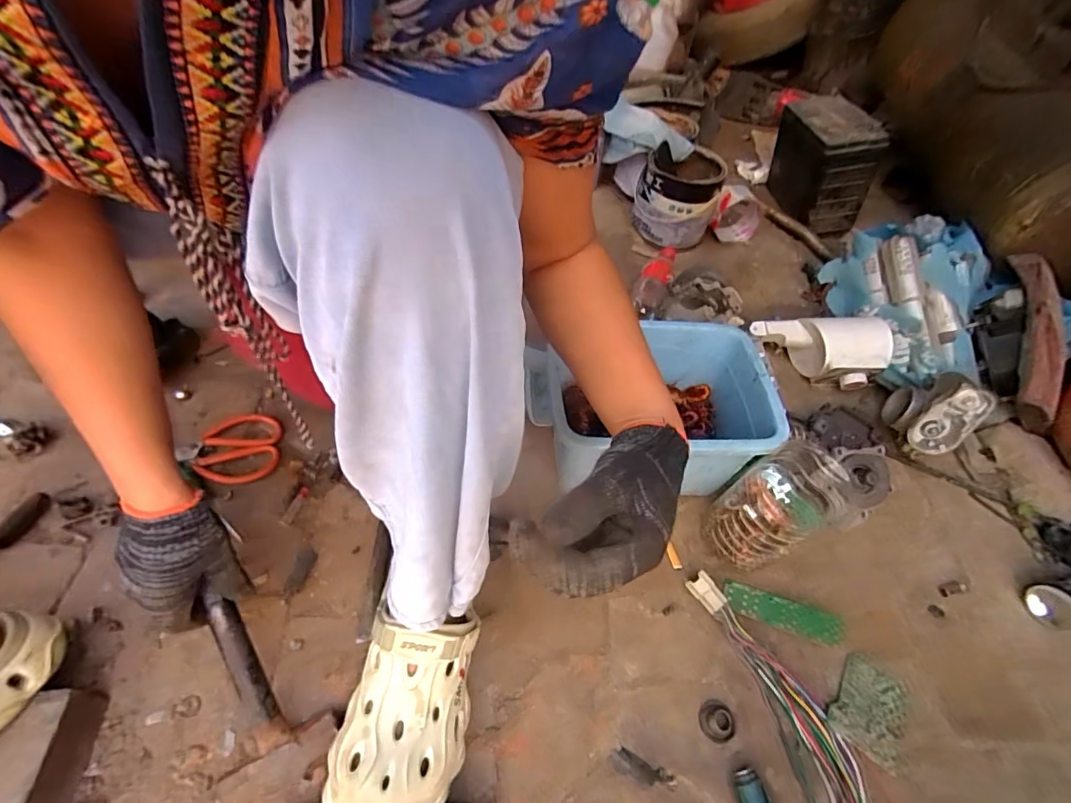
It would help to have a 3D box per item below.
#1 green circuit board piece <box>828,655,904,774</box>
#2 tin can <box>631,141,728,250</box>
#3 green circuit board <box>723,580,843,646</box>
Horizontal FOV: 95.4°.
[{"bbox_3d":[0.360,0.329,0.521,0.071,0.005,0.096,35,54,20],"label":"green circuit board piece"},{"bbox_3d":[0.292,-0.422,1.008,0.159,0.152,0.133,18,50,7],"label":"tin can"},{"bbox_3d":[0.287,0.248,0.573,0.125,0.009,0.036,14,52,25],"label":"green circuit board"}]

